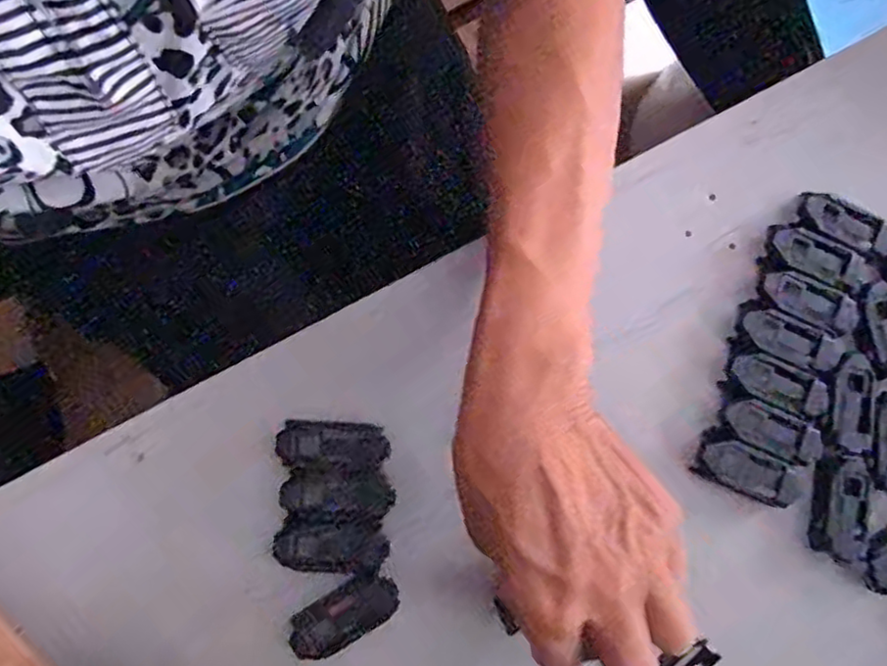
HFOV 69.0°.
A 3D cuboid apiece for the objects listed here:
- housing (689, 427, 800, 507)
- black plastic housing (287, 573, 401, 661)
[{"bbox_3d":[0.146,0.065,0.307,0.048,0.009,0.023,28,82,-1],"label":"housing"},{"bbox_3d":[-0.044,0.127,0.293,0.049,0.015,0.023,-30,87,-7],"label":"black plastic housing"}]

